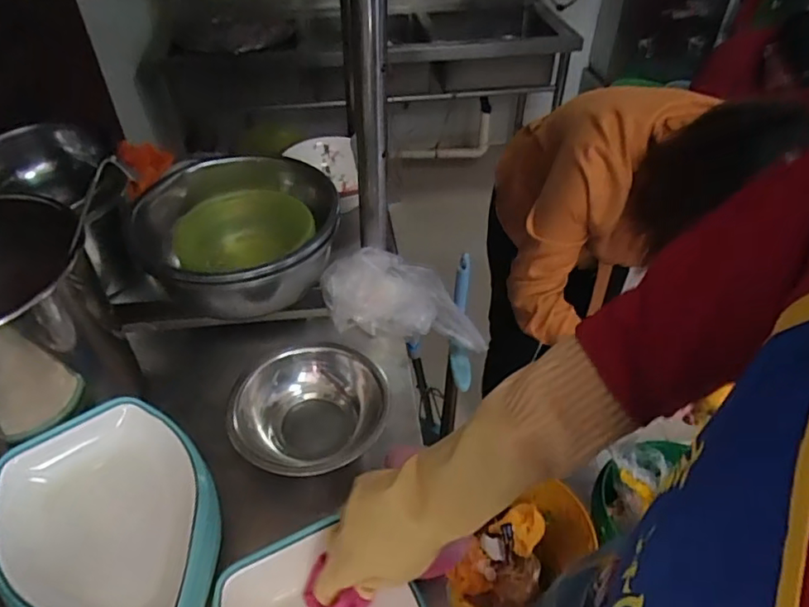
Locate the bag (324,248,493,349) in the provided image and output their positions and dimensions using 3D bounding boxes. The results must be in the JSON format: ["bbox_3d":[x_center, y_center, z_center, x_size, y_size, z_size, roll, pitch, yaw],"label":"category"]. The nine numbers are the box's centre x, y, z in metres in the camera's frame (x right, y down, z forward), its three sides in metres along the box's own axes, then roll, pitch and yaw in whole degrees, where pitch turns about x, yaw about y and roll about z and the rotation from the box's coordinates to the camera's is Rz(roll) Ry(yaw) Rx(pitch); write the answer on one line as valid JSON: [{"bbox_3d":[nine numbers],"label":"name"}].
[{"bbox_3d":[0.022,0.018,0.803,0.279,0.108,0.104,18,34,-35],"label":"bag"}]

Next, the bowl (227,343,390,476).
[{"bbox_3d":[-0.109,0.120,0.635,0.140,0.062,0.167,18,46,18],"label":"bowl"}]

